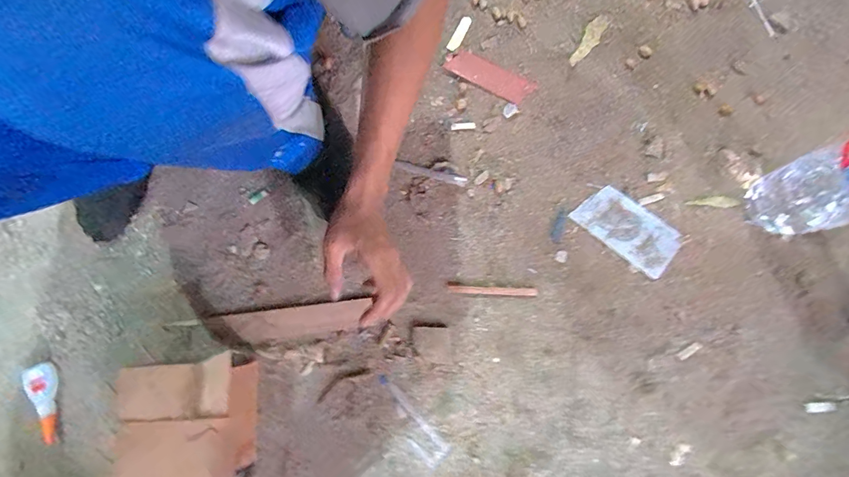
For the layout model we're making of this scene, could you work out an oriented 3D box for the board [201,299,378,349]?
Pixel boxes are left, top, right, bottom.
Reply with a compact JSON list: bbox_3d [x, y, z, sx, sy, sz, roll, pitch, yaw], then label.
[{"bbox_3d":[-0.187,0.116,0.532,0.217,0.007,0.043,-8,80,1],"label":"board"}]

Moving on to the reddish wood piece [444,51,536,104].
[{"bbox_3d":[0.094,-0.239,0.577,0.132,0.006,0.044,26,81,5],"label":"reddish wood piece"}]

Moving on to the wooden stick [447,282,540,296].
[{"bbox_3d":[0.092,0.069,0.530,0.120,0.004,0.012,4,80,2],"label":"wooden stick"}]

